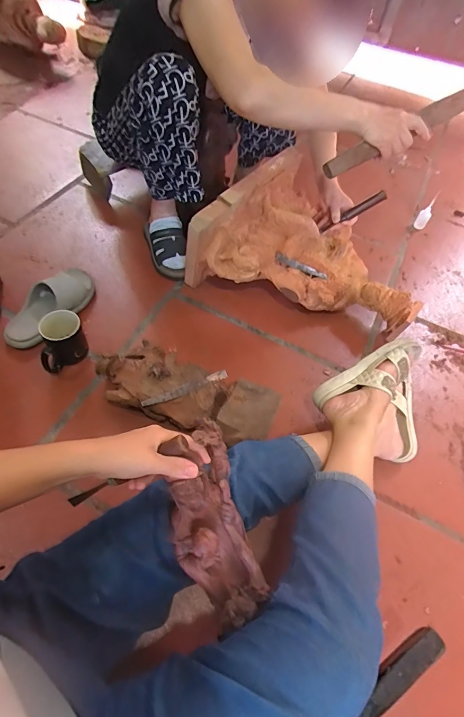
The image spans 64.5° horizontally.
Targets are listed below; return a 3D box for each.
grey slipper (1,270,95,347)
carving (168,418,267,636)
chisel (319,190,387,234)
[{"bbox_3d":[-0.428,-0.127,0.870,0.115,0.055,0.251,25,58,9],"label":"grey slipper"},{"bbox_3d":[-0.027,0.203,0.456,0.091,0.055,0.241,-12,89,-11],"label":"carving"},{"bbox_3d":[0.296,-0.359,0.905,0.171,0.028,0.021,-28,60,11],"label":"chisel"}]

